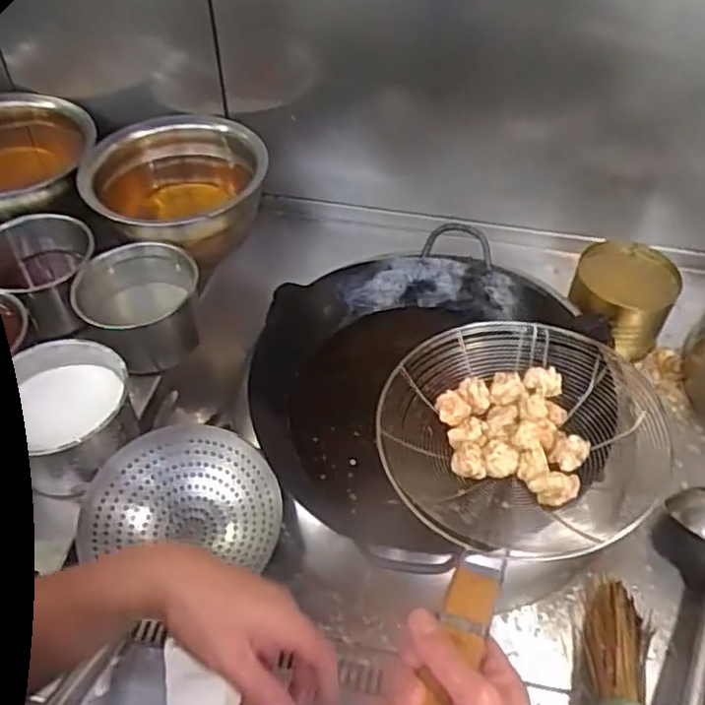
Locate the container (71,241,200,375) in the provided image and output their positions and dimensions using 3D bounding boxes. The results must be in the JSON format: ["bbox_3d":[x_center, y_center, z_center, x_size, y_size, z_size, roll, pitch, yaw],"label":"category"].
[{"bbox_3d":[-0.301,-0.064,1.003,0.169,0.110,0.159,0,47,0],"label":"container"}]

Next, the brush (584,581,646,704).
[{"bbox_3d":[0.284,0.340,0.726,0.073,0.045,0.271,13,26,11],"label":"brush"}]

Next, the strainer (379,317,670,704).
[{"bbox_3d":[0.099,0.139,0.577,0.211,0.100,0.504,14,35,12],"label":"strainer"}]

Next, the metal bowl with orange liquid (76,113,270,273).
[{"bbox_3d":[-0.293,-0.268,1.149,0.281,0.129,0.279,0,47,0],"label":"metal bowl with orange liquid"}]

